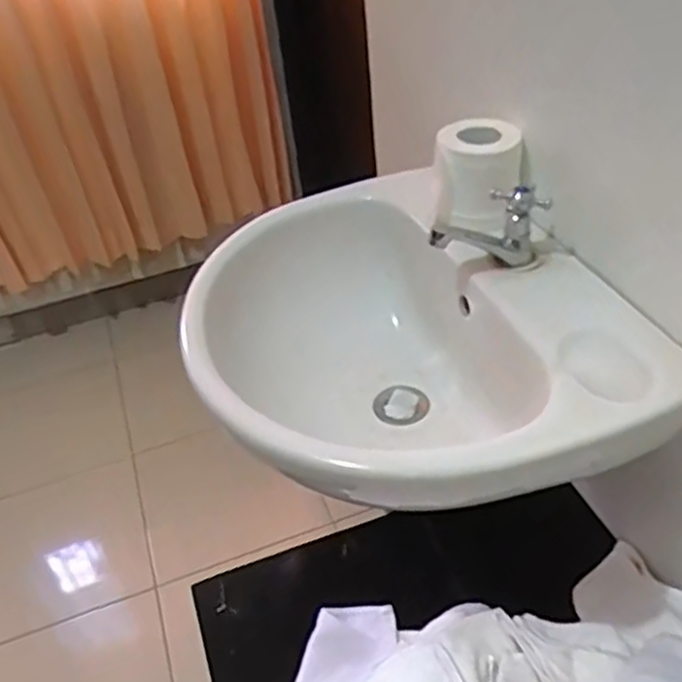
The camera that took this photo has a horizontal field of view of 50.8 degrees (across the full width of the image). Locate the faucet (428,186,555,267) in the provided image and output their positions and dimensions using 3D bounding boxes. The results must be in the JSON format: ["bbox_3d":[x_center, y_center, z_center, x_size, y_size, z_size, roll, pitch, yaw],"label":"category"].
[{"bbox_3d":[0.156,-0.116,0.742,0.134,0.075,0.044,-10,40,-3],"label":"faucet"}]

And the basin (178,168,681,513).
[{"bbox_3d":[0.056,0.028,0.769,0.372,0.182,0.463,-21,41,-15],"label":"basin"}]

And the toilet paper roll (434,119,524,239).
[{"bbox_3d":[0.155,-0.182,0.802,0.094,0.098,0.085,22,48,31],"label":"toilet paper roll"}]

